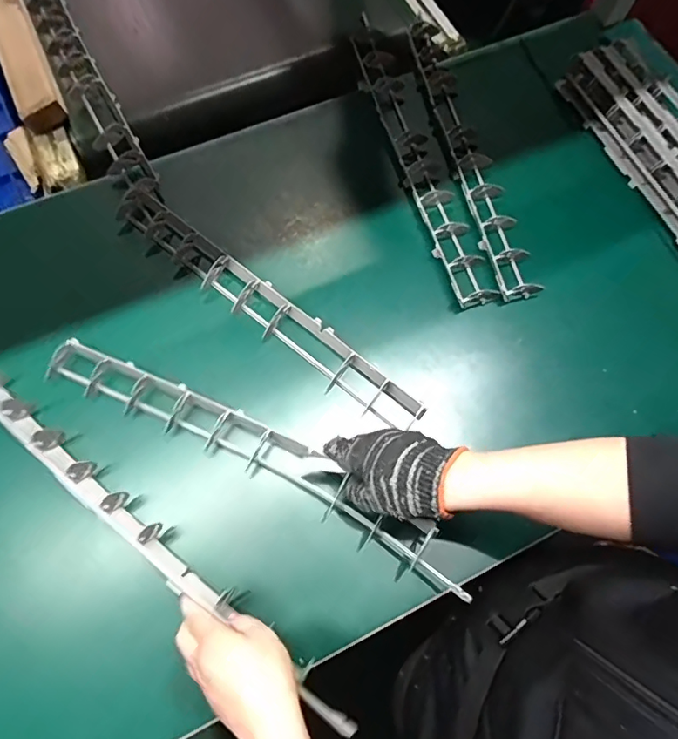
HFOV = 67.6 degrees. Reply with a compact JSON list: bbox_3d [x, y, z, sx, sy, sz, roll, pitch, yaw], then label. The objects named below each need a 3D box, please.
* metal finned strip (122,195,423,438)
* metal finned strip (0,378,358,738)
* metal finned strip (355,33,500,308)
[{"bbox_3d":[-0.088,-0.073,0.566,0.424,0.026,0.044,37,73,11],"label":"metal finned strip"},{"bbox_3d":[-0.179,0.153,0.469,0.475,0.052,0.025,37,74,12],"label":"metal finned strip"},{"bbox_3d":[0.098,-0.265,0.638,0.053,0.026,0.415,-16,71,-8],"label":"metal finned strip"}]

